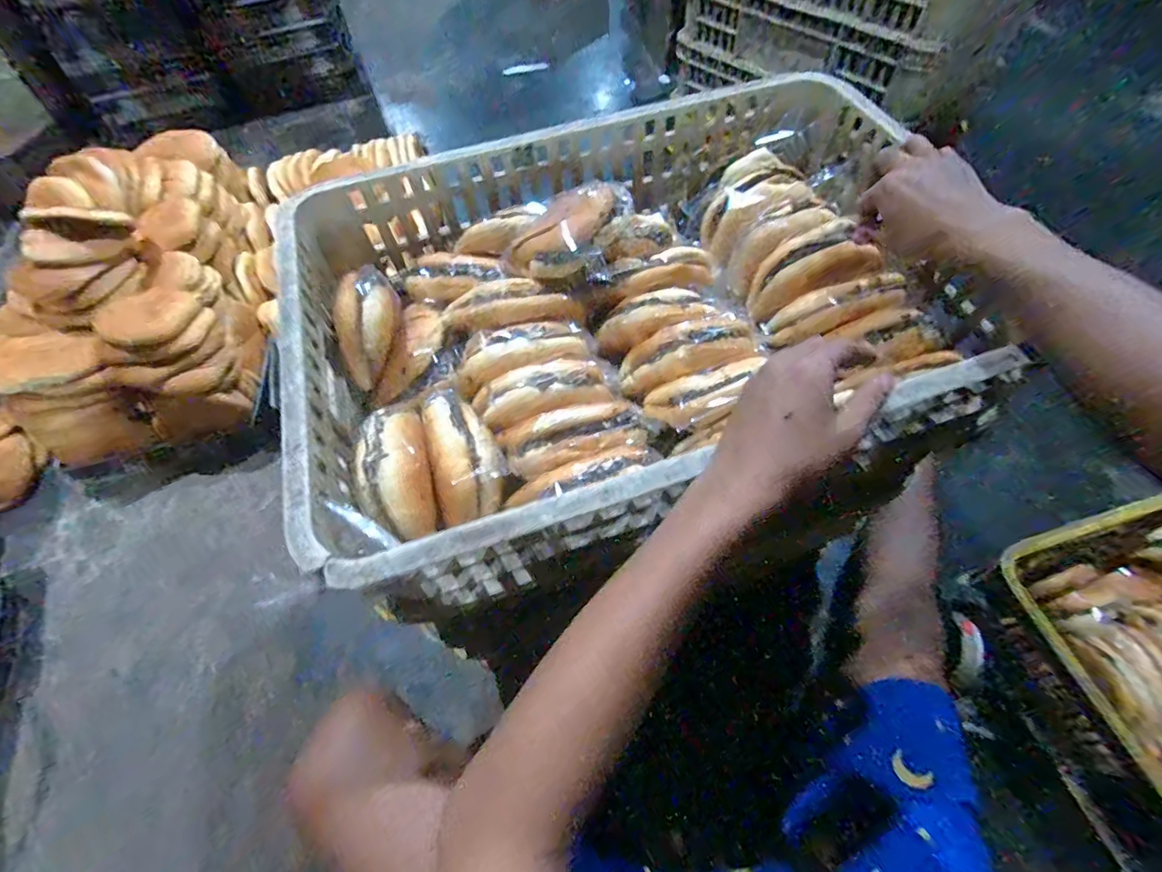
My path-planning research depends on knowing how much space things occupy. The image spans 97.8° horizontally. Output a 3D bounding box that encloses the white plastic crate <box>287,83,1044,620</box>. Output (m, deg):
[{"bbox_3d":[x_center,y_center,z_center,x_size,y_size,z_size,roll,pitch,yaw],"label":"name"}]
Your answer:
[{"bbox_3d":[0.054,-0.131,0.479,0.588,0.118,0.416,-18,60,-7],"label":"white plastic crate"}]

